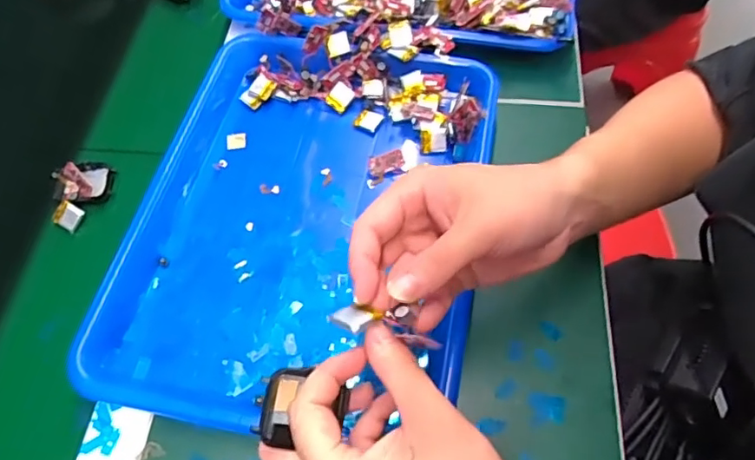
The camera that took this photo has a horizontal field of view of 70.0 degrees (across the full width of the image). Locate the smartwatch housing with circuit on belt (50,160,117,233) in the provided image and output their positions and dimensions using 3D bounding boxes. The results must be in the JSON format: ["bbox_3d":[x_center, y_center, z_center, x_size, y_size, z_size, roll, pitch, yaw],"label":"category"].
[{"bbox_3d":[-0.248,-0.035,0.445,0.041,0.022,0.062,27,65,17],"label":"smartwatch housing with circuit on belt"}]

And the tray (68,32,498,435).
[{"bbox_3d":[-0.056,-0.014,0.415,0.263,0.032,0.326,9,61,7],"label":"tray"}]

